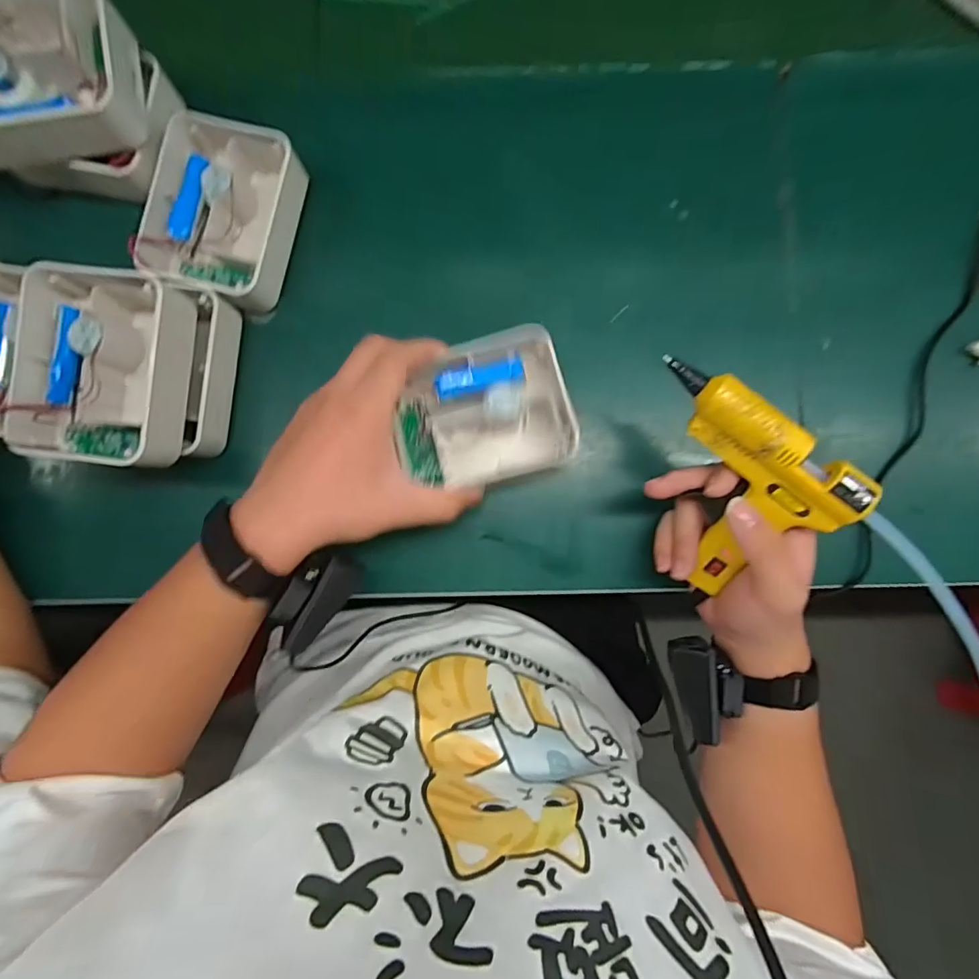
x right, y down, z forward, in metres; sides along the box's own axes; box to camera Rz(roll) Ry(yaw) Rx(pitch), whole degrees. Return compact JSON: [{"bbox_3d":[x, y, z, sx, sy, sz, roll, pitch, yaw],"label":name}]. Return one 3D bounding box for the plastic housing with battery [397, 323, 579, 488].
[{"bbox_3d":[-0.006,-0.057,0.373,0.125,0.032,0.105,-16,89,2],"label":"plastic housing with battery"}]

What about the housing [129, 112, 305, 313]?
[{"bbox_3d":[-0.209,-0.216,0.398,0.106,0.043,0.130,15,89,1],"label":"housing"}]

